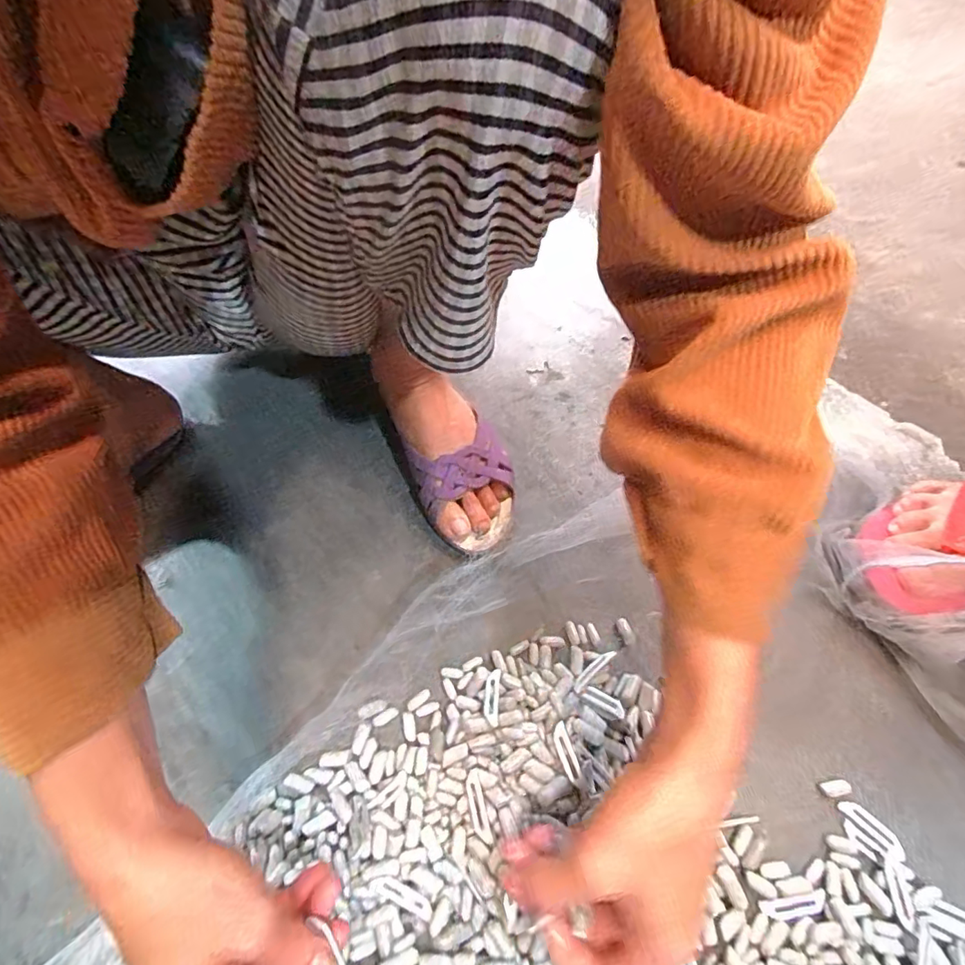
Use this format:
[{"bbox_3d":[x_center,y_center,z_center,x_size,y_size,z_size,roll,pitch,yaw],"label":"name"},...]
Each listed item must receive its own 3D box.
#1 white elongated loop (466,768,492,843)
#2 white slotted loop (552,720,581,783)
[{"bbox_3d":[-0.003,0.201,0.330,0.010,0.004,0.040,-17,63,1],"label":"white elongated loop"},{"bbox_3d":[0.054,0.173,0.342,0.010,0.004,0.034,-20,63,2],"label":"white slotted loop"}]

